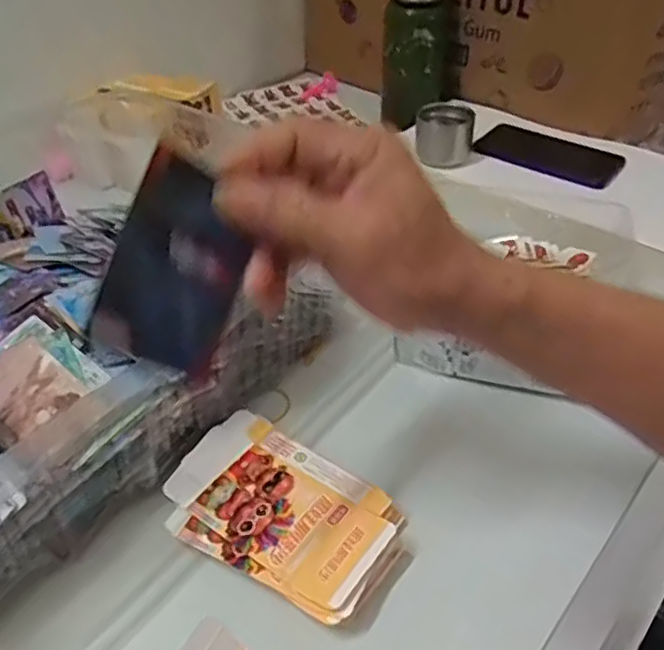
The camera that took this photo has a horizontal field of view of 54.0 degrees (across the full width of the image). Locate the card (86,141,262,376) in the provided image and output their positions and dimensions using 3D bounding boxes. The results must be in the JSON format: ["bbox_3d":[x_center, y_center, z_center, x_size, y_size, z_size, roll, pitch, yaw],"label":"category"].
[{"bbox_3d":[-0.061,-0.023,0.264,0.007,0.058,0.077,16,84,44],"label":"card"}]

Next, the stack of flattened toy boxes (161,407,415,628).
[{"bbox_3d":[-0.032,0.120,0.414,0.157,0.032,0.094,26,48,26],"label":"stack of flattened toy boxes"}]

